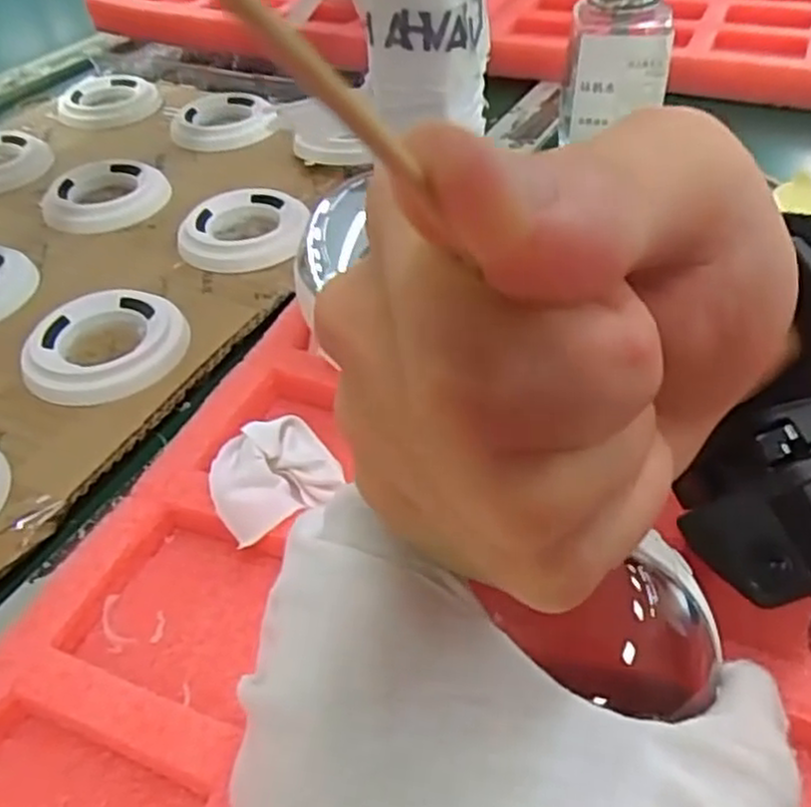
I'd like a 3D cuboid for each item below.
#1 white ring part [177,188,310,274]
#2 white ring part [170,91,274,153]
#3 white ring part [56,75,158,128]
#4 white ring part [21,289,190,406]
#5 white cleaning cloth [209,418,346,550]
[{"bbox_3d":[-0.086,-0.095,0.399,0.065,0.010,0.065,-3,42,0],"label":"white ring part"},{"bbox_3d":[-0.122,-0.191,0.504,0.066,0.011,0.067,-4,42,-1],"label":"white ring part"},{"bbox_3d":[-0.213,-0.218,0.540,0.069,0.014,0.074,-19,44,-17],"label":"white ring part"},{"bbox_3d":[-0.133,-0.027,0.336,0.068,0.013,0.068,-13,43,-11],"label":"white ring part"},{"bbox_3d":[-0.043,0.022,0.246,0.040,0.008,0.040,-19,44,-17],"label":"white cleaning cloth"}]

